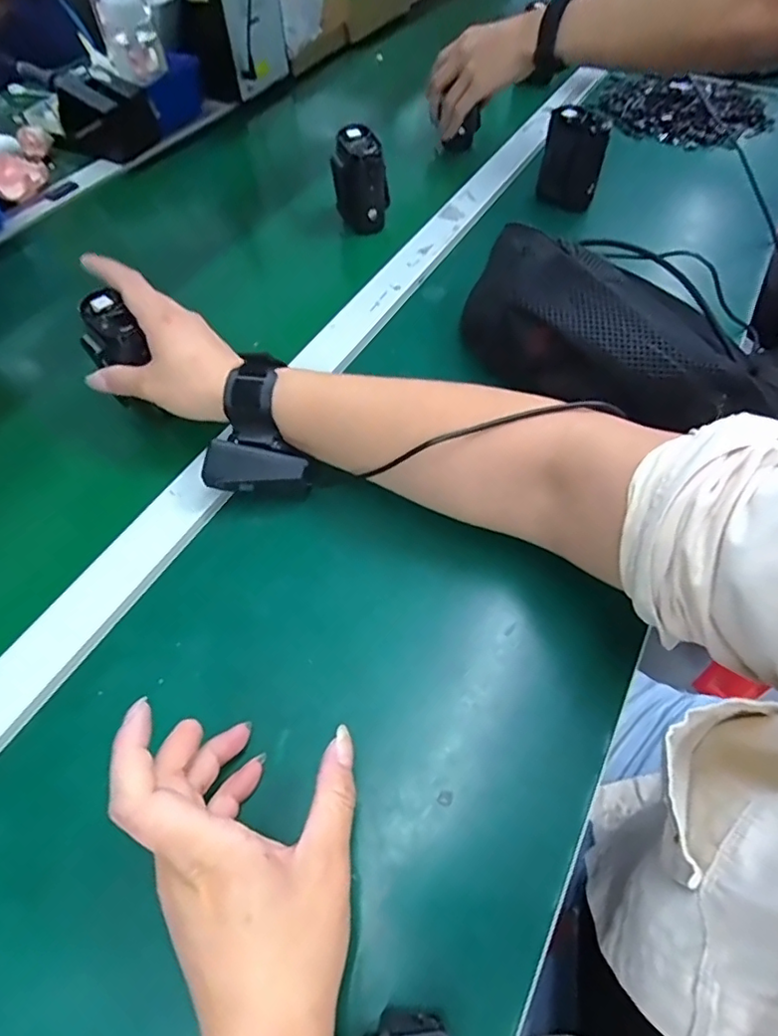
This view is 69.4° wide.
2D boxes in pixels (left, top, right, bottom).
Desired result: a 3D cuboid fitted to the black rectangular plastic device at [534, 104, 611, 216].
[{"bbox_3d":[0.201,-0.394,0.619,0.066,0.083,0.040,17,57,13],"label":"black rectangular plastic device"}]

